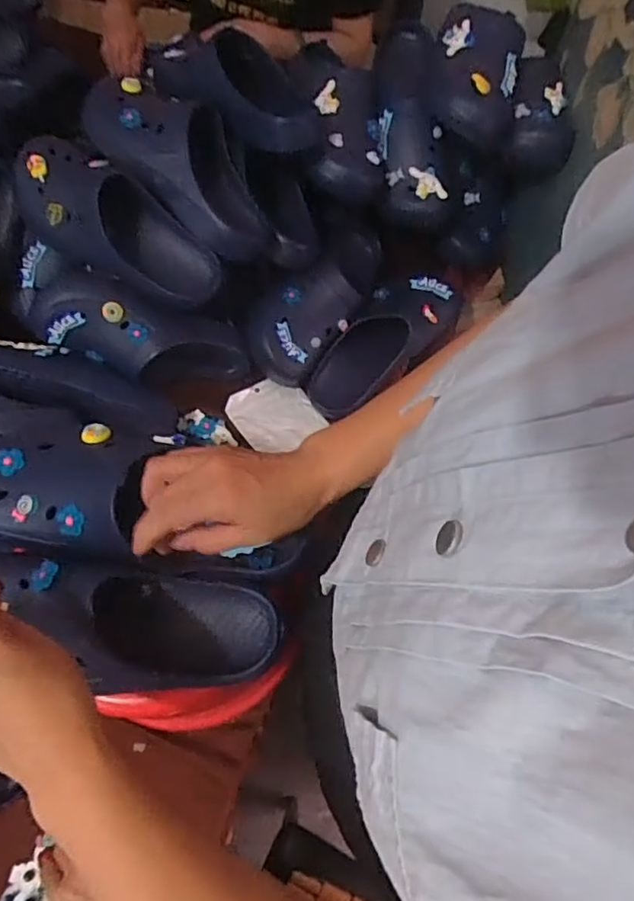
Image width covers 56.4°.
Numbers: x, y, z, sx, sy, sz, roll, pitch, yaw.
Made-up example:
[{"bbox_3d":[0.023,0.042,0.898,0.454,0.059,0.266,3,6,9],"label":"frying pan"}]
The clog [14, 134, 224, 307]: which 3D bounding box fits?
[{"bbox_3d":[-0.256,-0.285,0.748,0.284,0.104,0.103,33,71,-5],"label":"clog"}]

